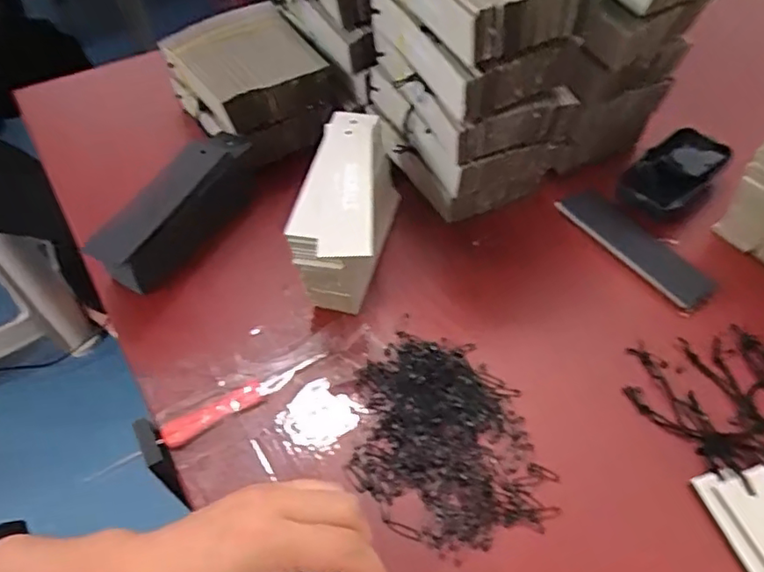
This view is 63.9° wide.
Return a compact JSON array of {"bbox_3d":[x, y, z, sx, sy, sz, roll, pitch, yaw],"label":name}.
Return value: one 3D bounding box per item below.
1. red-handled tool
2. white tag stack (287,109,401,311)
[{"bbox_3d":[-0.085,0.068,0.384,0.108,0.007,0.016,-28,57,-22],"label":"red-handled tool"},{"bbox_3d":[-0.024,-0.047,0.422,0.052,0.085,0.138,7,52,4],"label":"white tag stack"}]

